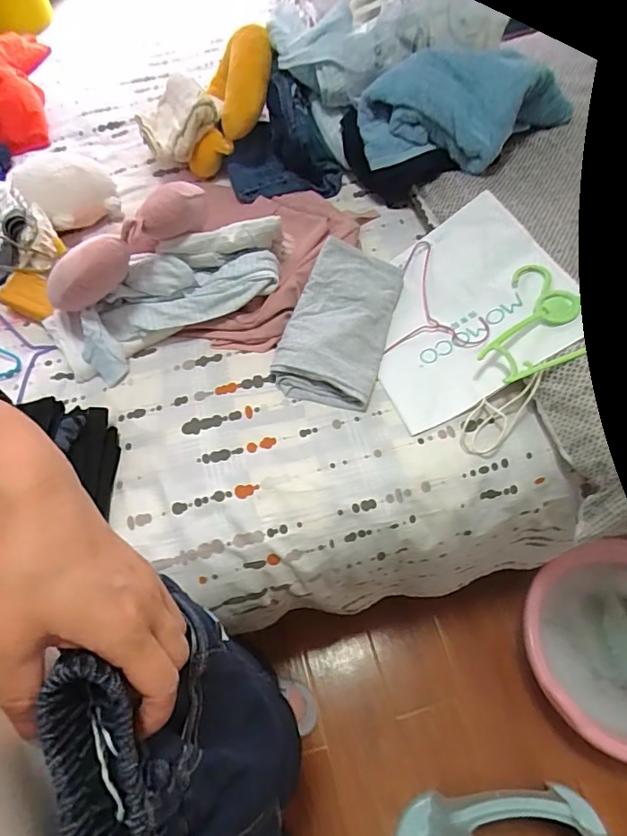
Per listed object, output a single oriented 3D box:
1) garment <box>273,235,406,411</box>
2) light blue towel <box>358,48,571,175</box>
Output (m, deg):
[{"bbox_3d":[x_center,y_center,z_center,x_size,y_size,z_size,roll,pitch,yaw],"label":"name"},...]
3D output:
[{"bbox_3d":[0.044,-0.154,0.787,0.147,0.055,0.278,14,61,12],"label":"garment"},{"bbox_3d":[0.276,-0.580,0.947,0.368,0.114,0.196,6,60,7],"label":"light blue towel"}]

